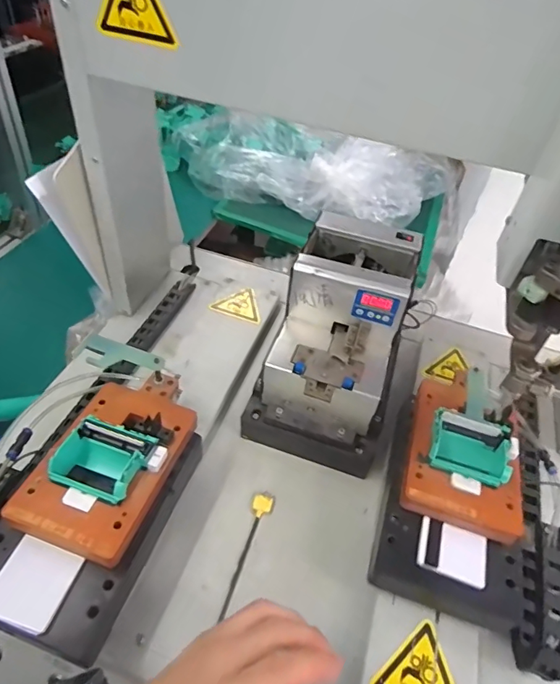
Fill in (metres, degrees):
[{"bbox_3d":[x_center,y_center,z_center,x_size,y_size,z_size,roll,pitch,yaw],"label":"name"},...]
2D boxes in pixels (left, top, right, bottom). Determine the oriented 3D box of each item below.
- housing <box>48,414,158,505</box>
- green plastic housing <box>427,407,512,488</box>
[{"bbox_3d":[-0.155,0.103,0.409,0.079,0.036,0.059,18,46,10],"label":"housing"},{"bbox_3d":[0.177,0.099,0.444,0.070,0.022,0.057,18,46,10],"label":"green plastic housing"}]

